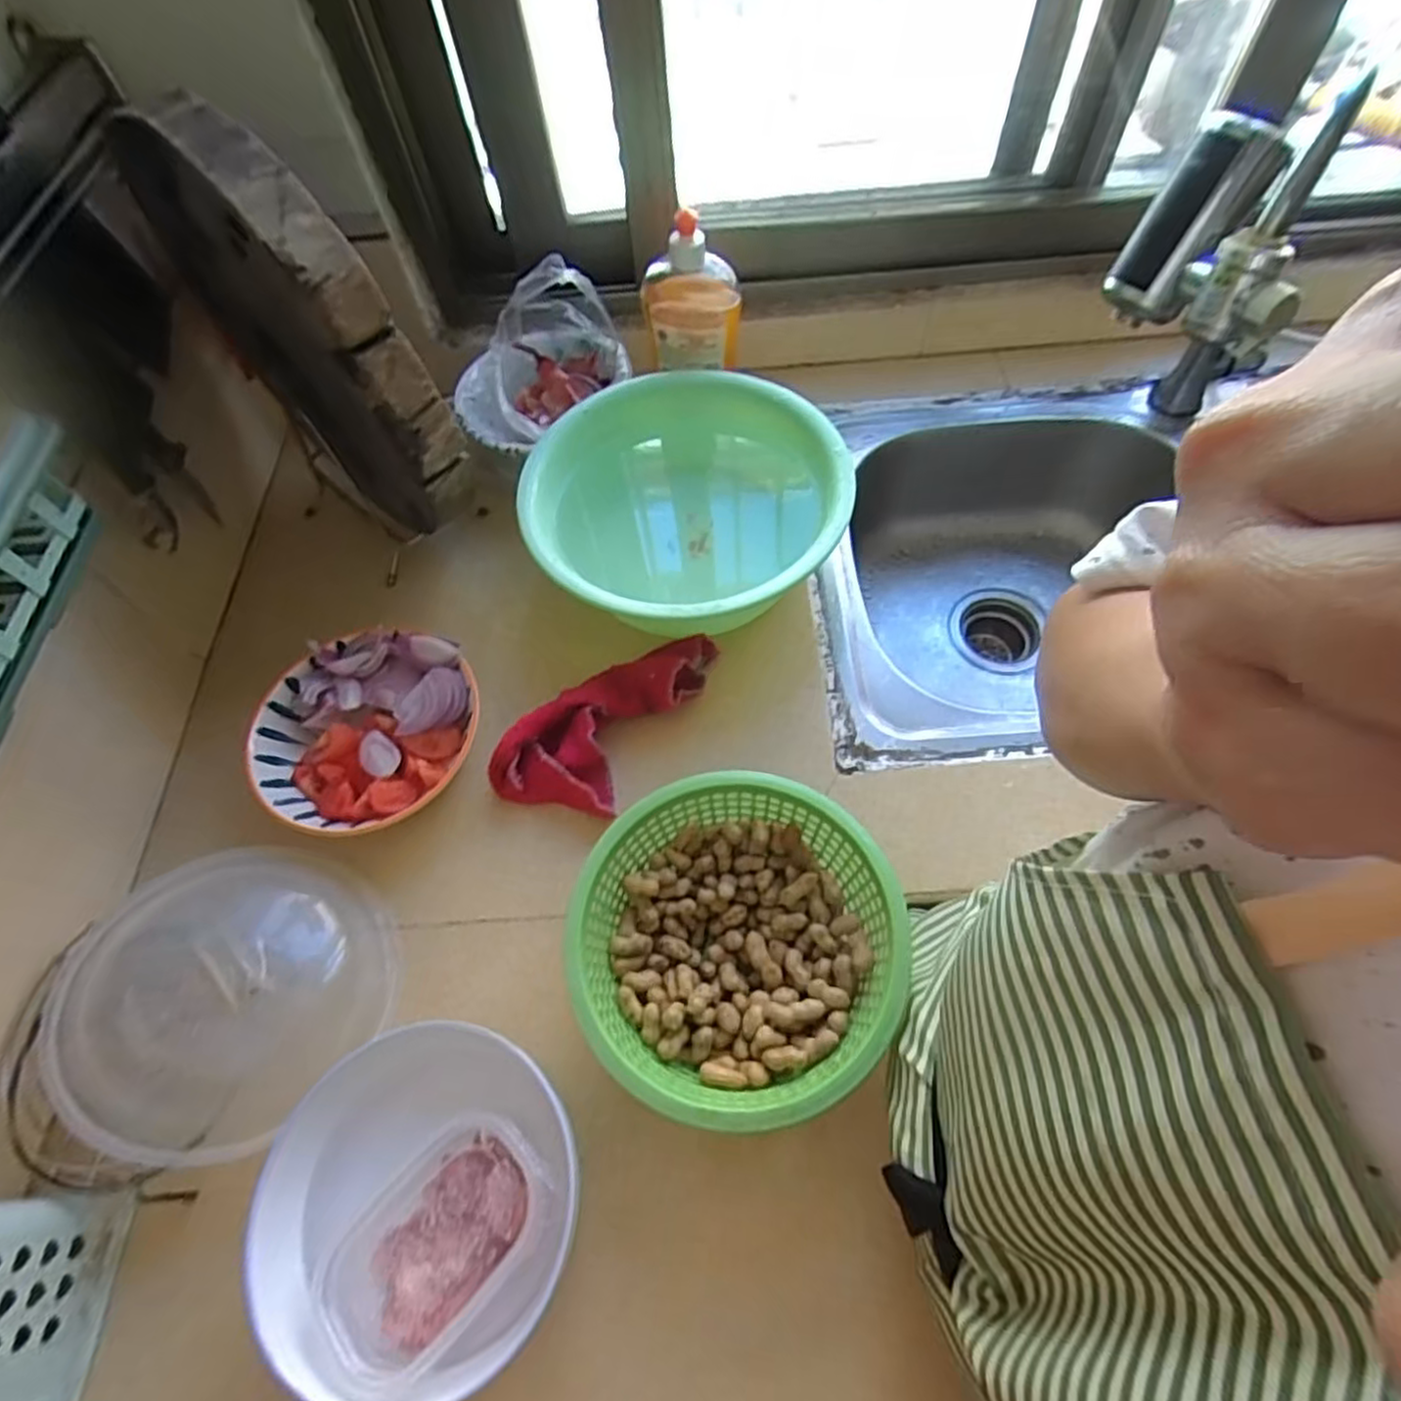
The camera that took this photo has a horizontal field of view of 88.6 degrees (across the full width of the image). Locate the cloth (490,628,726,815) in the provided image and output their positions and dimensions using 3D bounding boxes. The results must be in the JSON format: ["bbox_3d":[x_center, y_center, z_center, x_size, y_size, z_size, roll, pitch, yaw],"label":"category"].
[{"bbox_3d":[-0.075,0.005,0.566,0.094,0.031,0.194,28,66,17],"label":"cloth"}]

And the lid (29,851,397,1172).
[{"bbox_3d":[-0.304,0.173,0.455,0.179,0.050,0.185,10,48,-11],"label":"lid"}]

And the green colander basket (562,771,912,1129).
[{"bbox_3d":[0.023,0.157,0.460,0.197,0.088,0.189,-1,61,3],"label":"green colander basket"}]

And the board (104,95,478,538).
[{"bbox_3d":[-0.301,-0.272,0.555,0.312,0.294,0.062,38,69,21],"label":"board"}]

